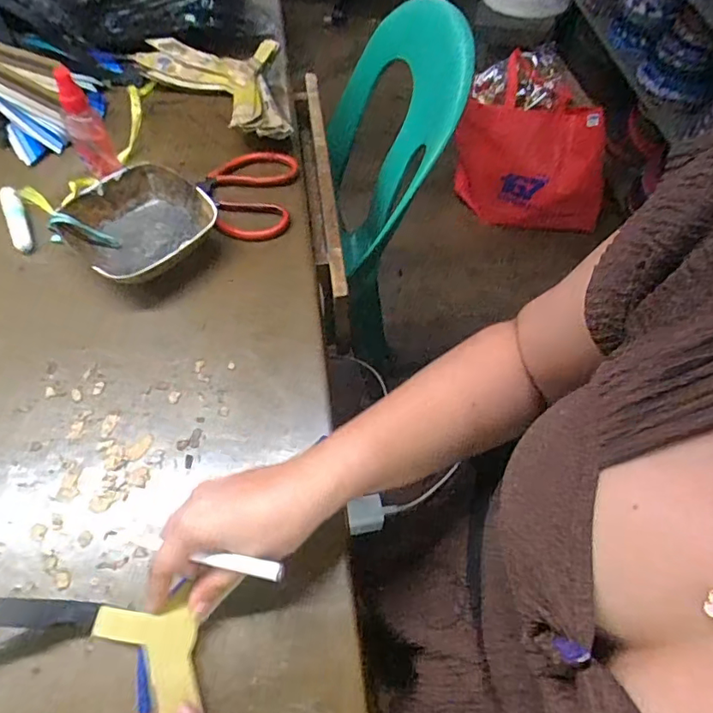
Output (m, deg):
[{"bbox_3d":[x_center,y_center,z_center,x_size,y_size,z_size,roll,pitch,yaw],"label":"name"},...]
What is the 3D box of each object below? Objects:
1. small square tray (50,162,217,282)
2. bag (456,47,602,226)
[{"bbox_3d":[-0.210,-0.126,0.514,0.129,0.043,0.124,36,66,20],"label":"small square tray"},{"bbox_3d":[0.477,-0.570,1.409,0.388,0.313,0.295,11,60,7],"label":"bag"}]

